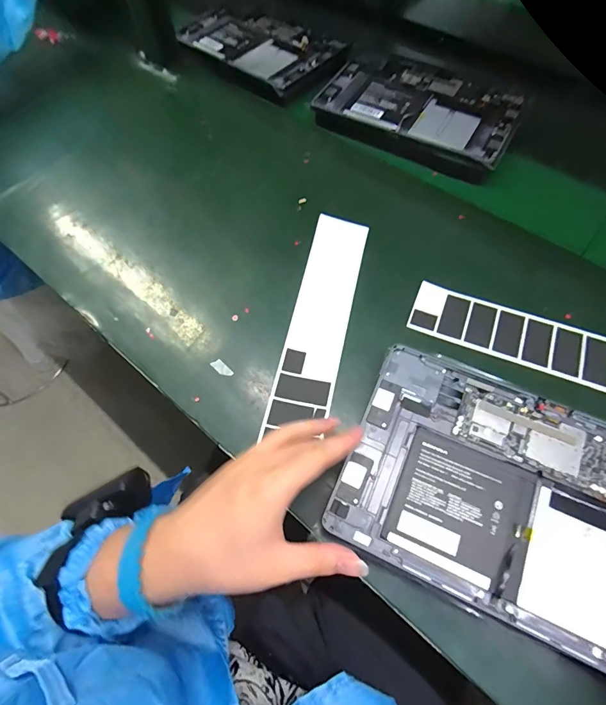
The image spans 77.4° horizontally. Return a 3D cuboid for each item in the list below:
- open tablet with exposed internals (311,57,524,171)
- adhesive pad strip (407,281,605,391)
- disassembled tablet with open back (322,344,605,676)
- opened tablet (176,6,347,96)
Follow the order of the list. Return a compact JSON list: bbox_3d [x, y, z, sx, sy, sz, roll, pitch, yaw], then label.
[{"bbox_3d":[0.159,-0.340,0.516,0.255,0.015,0.150,28,70,15],"label":"open tablet with exposed internals"},{"bbox_3d":[0.238,-0.006,0.362,0.263,0.004,0.055,20,67,13],"label":"adhesive pad strip"},{"bbox_3d":[0.161,0.108,0.284,0.249,0.007,0.167,23,69,13],"label":"disassembled tablet with open back"},{"bbox_3d":[-0.077,-0.488,0.599,0.255,0.016,0.141,37,73,18],"label":"opened tablet"}]

